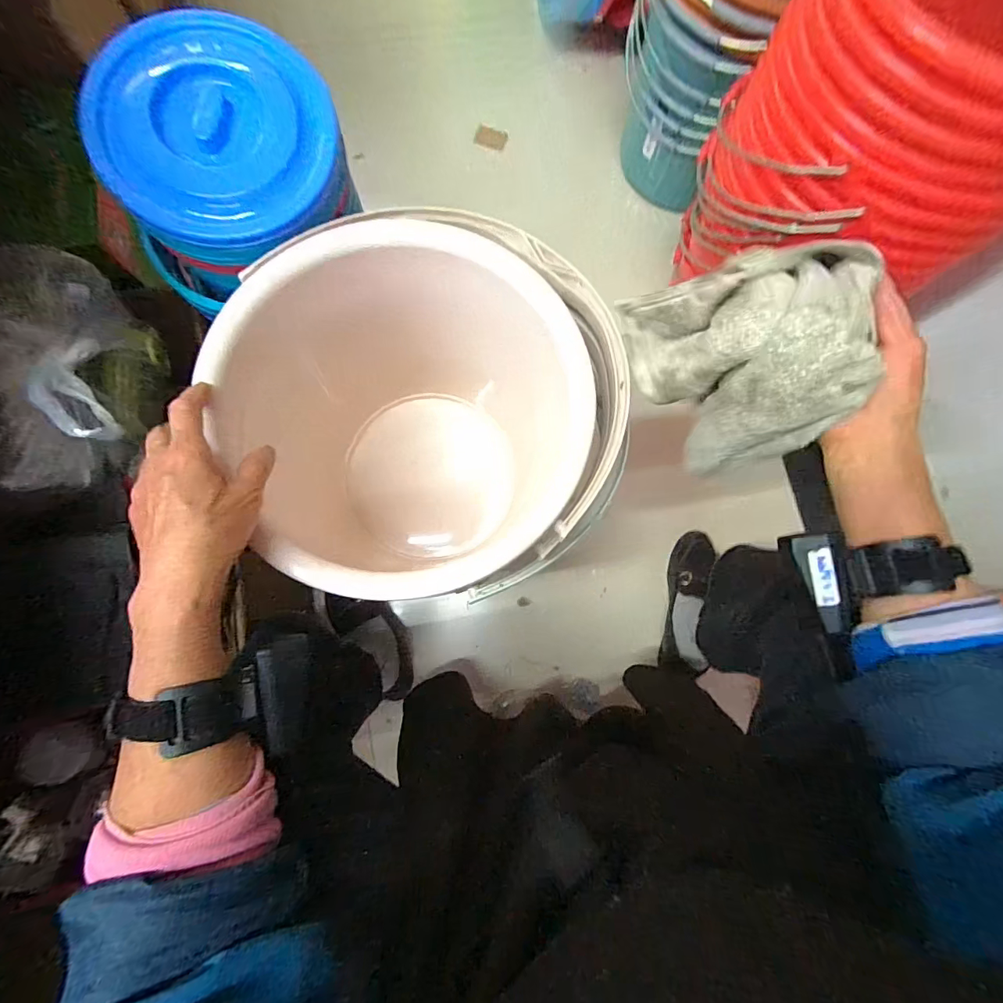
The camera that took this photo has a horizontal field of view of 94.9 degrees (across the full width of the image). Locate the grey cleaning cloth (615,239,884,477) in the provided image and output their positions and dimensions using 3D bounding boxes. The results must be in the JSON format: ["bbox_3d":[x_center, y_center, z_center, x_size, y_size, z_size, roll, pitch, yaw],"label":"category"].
[{"bbox_3d":[0.189,-0.110,0.368,0.150,0.136,0.138,1,79,1],"label":"grey cleaning cloth"}]

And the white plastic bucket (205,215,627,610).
[{"bbox_3d":[-0.057,-0.083,0.527,0.324,0.296,0.338,0,79,1],"label":"white plastic bucket"}]

